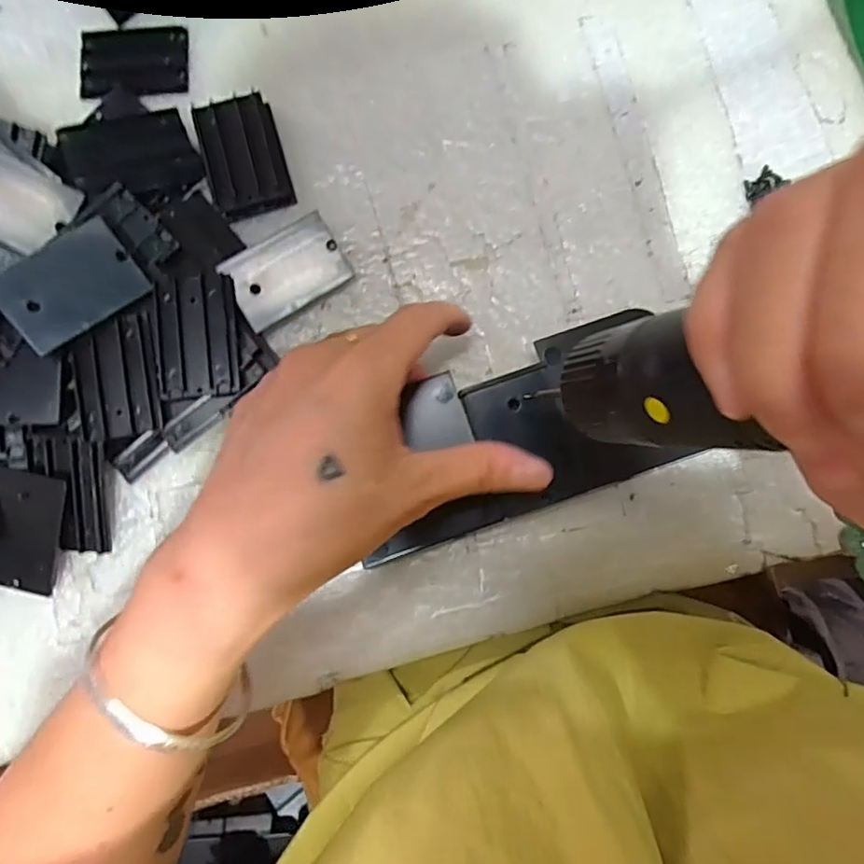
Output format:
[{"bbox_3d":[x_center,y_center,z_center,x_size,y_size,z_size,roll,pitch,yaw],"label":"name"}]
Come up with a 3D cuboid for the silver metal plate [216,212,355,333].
[{"bbox_3d":[-0.069,-0.077,0.280,0.054,0.008,0.036,-31,96,-5],"label":"silver metal plate"}]

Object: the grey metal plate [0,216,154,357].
[{"bbox_3d":[-0.157,-0.064,0.254,0.055,0.006,0.035,-39,111,-17],"label":"grey metal plate"}]

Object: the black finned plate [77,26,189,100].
[{"bbox_3d":[-0.150,-0.187,0.294,0.053,0.004,0.038,-3,84,-1],"label":"black finned plate"}]

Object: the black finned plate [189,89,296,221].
[{"bbox_3d":[-0.092,-0.136,0.287,0.036,0.011,0.054,-17,85,-2],"label":"black finned plate"}]

